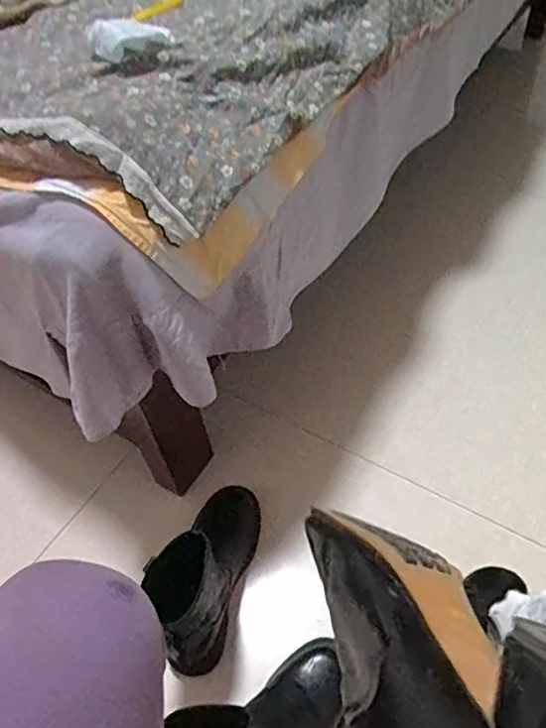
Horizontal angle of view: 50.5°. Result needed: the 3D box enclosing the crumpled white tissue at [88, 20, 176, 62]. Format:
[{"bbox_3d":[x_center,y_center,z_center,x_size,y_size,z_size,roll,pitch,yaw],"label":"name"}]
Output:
[{"bbox_3d":[-0.152,-0.352,0.614,0.083,0.028,0.046,-23,53,-13],"label":"crumpled white tissue"}]

